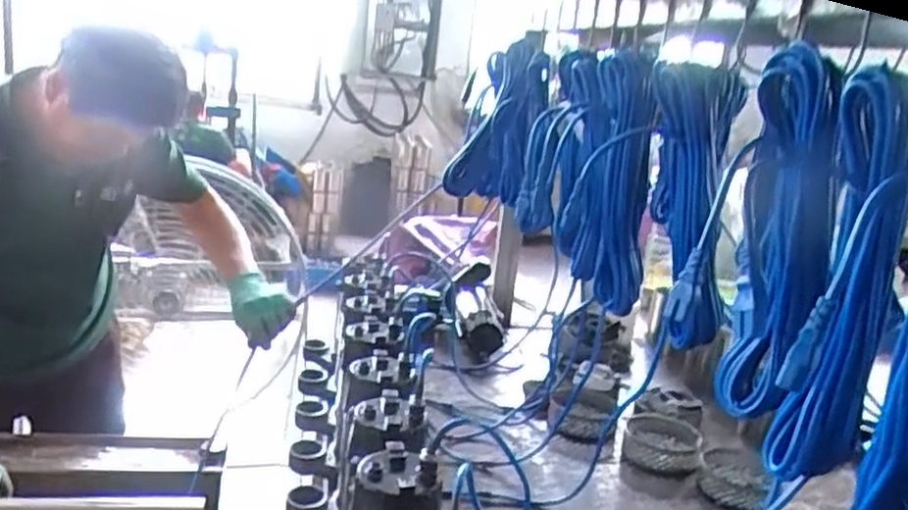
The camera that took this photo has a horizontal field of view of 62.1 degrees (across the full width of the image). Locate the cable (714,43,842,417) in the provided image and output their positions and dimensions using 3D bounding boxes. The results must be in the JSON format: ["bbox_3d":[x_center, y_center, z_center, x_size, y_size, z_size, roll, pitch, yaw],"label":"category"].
[{"bbox_3d":[0.310,-0.018,0.715,0.084,0.325,0.067,12,16,17],"label":"cable"}]

